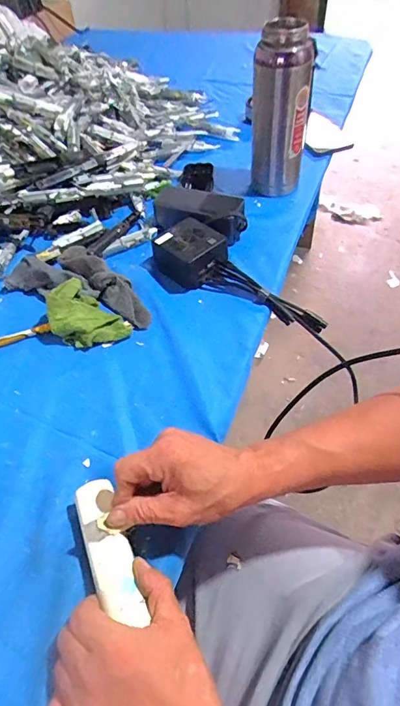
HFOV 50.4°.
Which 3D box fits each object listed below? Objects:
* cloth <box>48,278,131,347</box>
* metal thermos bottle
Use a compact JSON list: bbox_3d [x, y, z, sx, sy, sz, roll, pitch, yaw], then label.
[{"bbox_3d":[-0.142,-0.041,0.525,0.102,0.025,0.067,40,57,4],"label":"cloth"},{"bbox_3d":[0.118,-0.352,0.632,0.082,0.211,0.069,4,53,8],"label":"metal thermos bottle"}]

